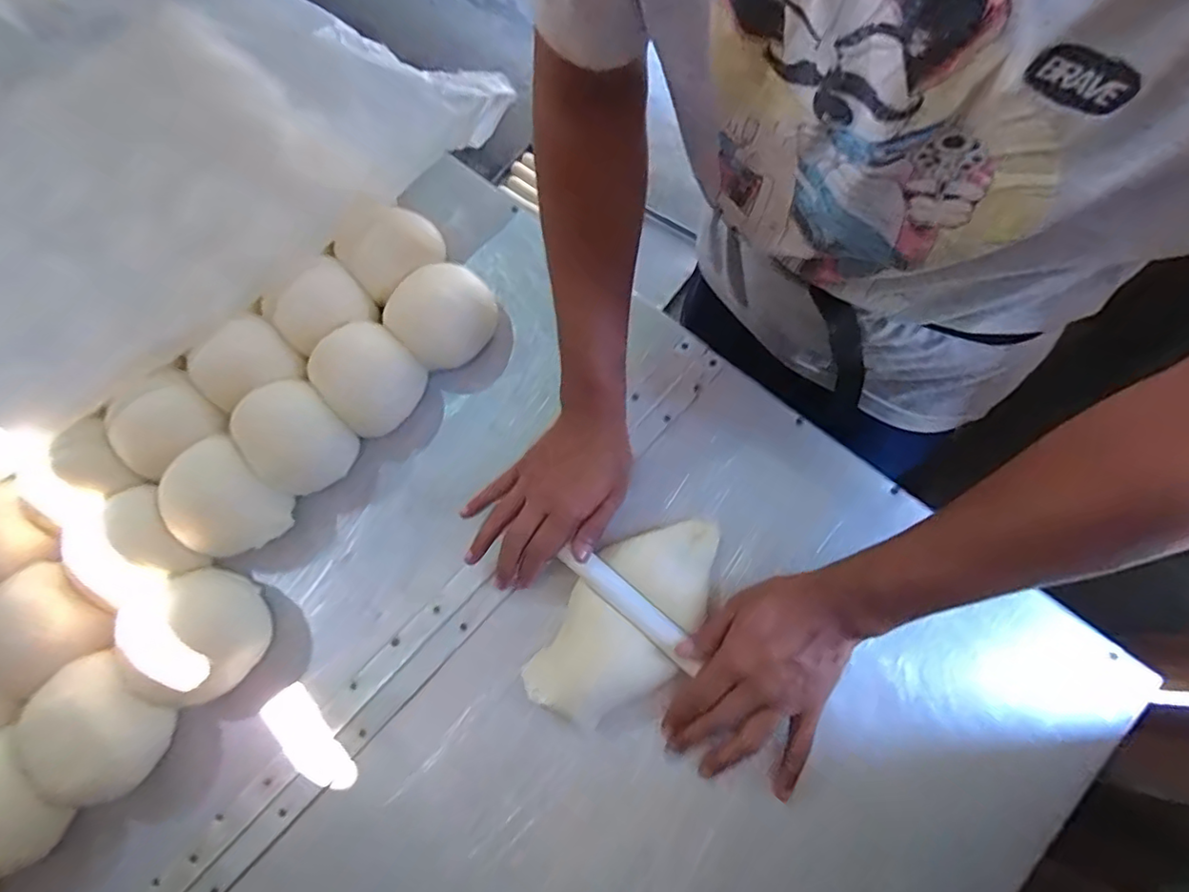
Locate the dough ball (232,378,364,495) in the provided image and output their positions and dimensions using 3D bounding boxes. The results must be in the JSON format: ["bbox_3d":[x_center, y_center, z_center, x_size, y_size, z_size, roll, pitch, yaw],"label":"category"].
[{"bbox_3d":[-0.279,-0.008,0.538,0.084,0.046,0.099,-43,71,-9],"label":"dough ball"}]

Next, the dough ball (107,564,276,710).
[{"bbox_3d":[-0.336,0.158,0.480,0.105,0.059,0.106,-2,70,4],"label":"dough ball"}]

